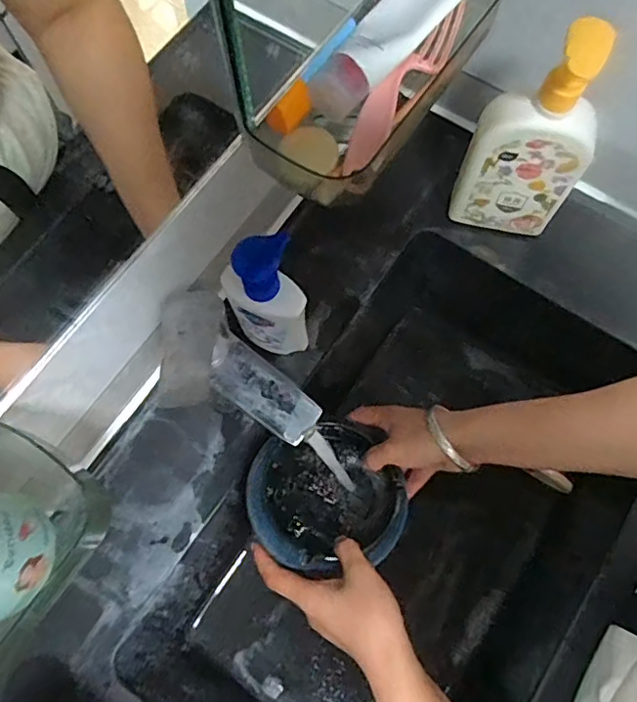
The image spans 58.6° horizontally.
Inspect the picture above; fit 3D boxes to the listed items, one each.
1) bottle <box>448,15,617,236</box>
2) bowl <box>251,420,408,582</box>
[{"bbox_3d":[0.187,-0.176,0.500,0.100,0.224,0.044,22,74,8],"label":"bottle"},{"bbox_3d":[0.009,0.121,0.500,0.133,0.048,0.125,0,72,1],"label":"bowl"}]

